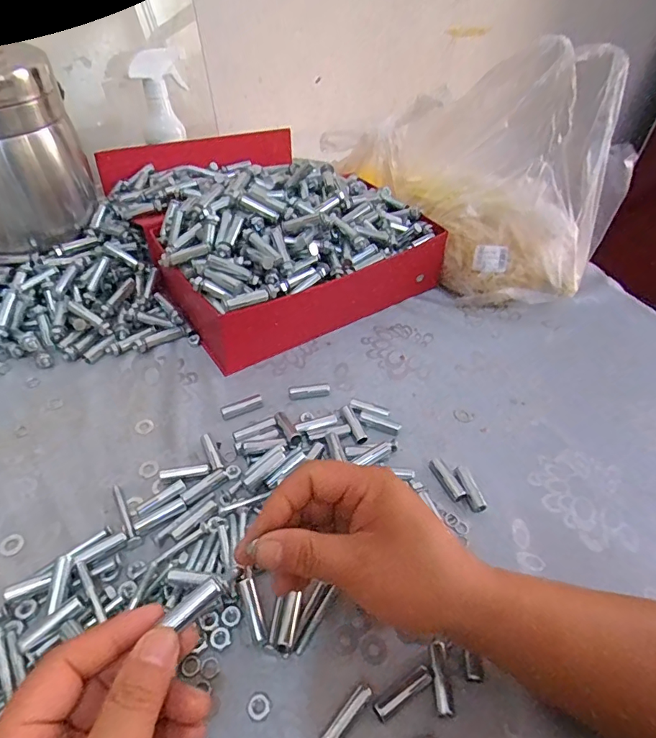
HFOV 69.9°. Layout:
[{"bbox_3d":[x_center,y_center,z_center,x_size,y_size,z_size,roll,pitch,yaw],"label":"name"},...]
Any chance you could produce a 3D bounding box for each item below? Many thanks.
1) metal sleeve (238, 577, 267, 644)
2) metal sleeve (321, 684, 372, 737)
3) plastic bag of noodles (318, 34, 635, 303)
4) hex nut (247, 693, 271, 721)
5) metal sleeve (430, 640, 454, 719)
[{"bbox_3d":[-0.049,0.159,0.311,0.009,0.006,0.040,-15,64,-19],"label":"metal sleeve"},{"bbox_3d":[0.011,0.206,0.279,0.008,0.010,0.039,35,53,26],"label":"metal sleeve"},{"bbox_3d":[0.159,-0.250,0.579,0.153,0.240,0.372,-29,55,-29],"label":"plastic bag of noodles"},{"bbox_3d":[-0.042,0.204,0.283,0.014,0.004,0.013,-16,49,-20],"label":"hex nut"},{"bbox_3d":[0.071,0.194,0.294,0.010,0.005,0.039,2,46,-3],"label":"metal sleeve"}]

